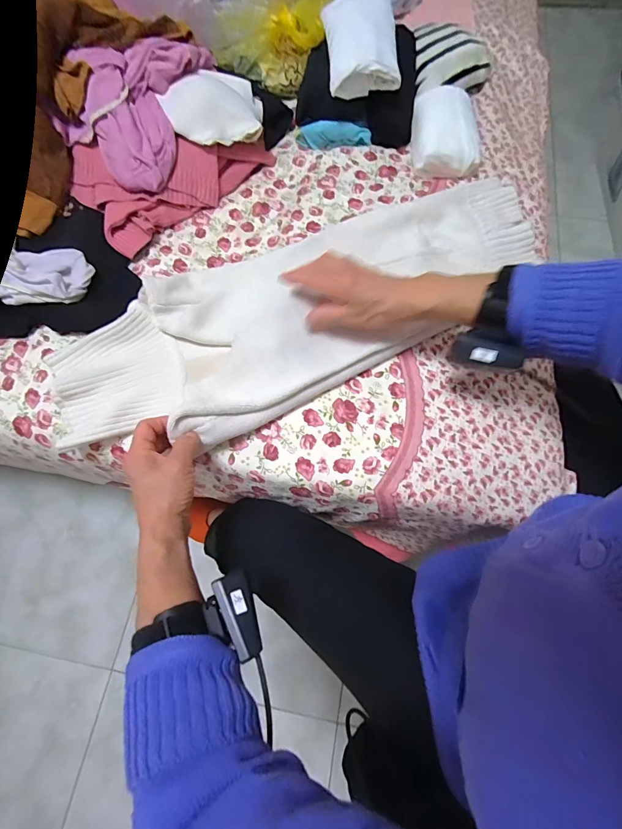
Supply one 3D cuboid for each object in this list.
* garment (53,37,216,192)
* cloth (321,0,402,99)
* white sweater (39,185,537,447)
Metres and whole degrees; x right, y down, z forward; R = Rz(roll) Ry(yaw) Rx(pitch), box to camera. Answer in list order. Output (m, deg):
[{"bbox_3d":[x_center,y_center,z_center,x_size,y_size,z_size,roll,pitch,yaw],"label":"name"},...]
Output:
[{"bbox_3d":[-0.271,-0.472,0.555,0.172,0.085,0.254,11,70,5],"label":"garment"},{"bbox_3d":[0.073,-0.547,0.553,0.100,0.065,0.159,-4,70,-1],"label":"cloth"},{"bbox_3d":[-0.007,-0.142,0.482,0.677,0.051,0.239,-26,71,-6],"label":"white sweater"}]

